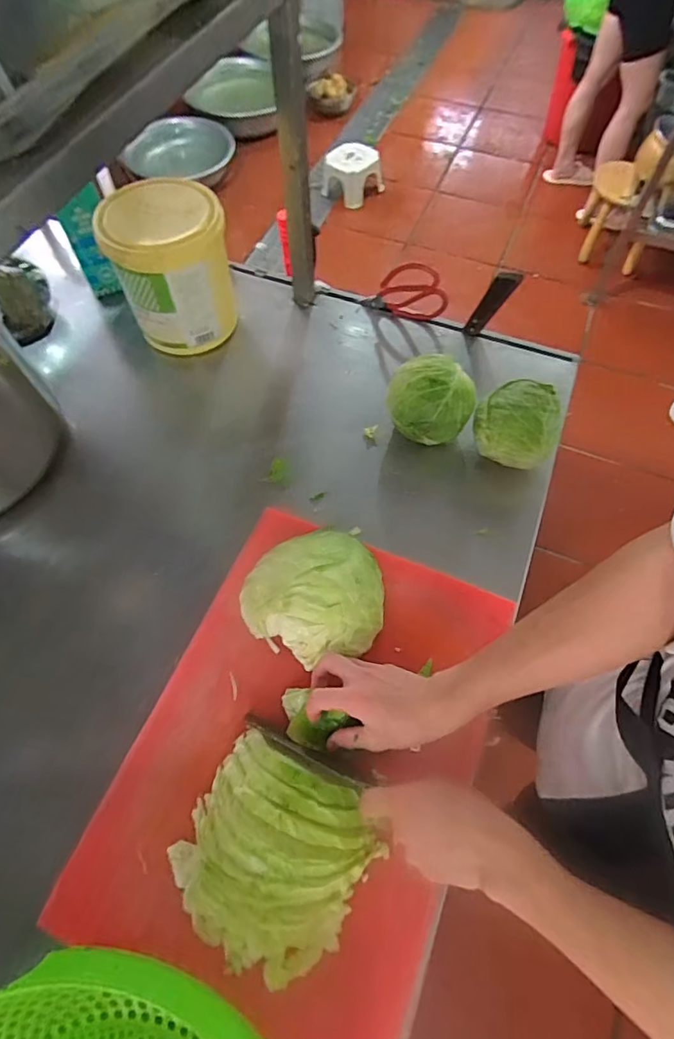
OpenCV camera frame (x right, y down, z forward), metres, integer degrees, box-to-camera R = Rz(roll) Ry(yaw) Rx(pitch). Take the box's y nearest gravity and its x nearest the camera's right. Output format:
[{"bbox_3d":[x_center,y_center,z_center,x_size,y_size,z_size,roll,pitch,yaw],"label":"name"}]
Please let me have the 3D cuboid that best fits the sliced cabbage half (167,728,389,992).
[{"bbox_3d":[-0.063,0.320,0.490,0.177,0.070,0.179,26,66,13],"label":"sliced cabbage half"}]

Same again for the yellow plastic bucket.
[{"bbox_3d":[-0.253,-0.389,0.808,0.170,0.193,0.165,-3,63,-2],"label":"yellow plastic bucket"}]

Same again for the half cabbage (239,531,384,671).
[{"bbox_3d":[-0.026,0.090,0.588,0.165,0.094,0.143,-16,64,-9],"label":"half cabbage"}]

